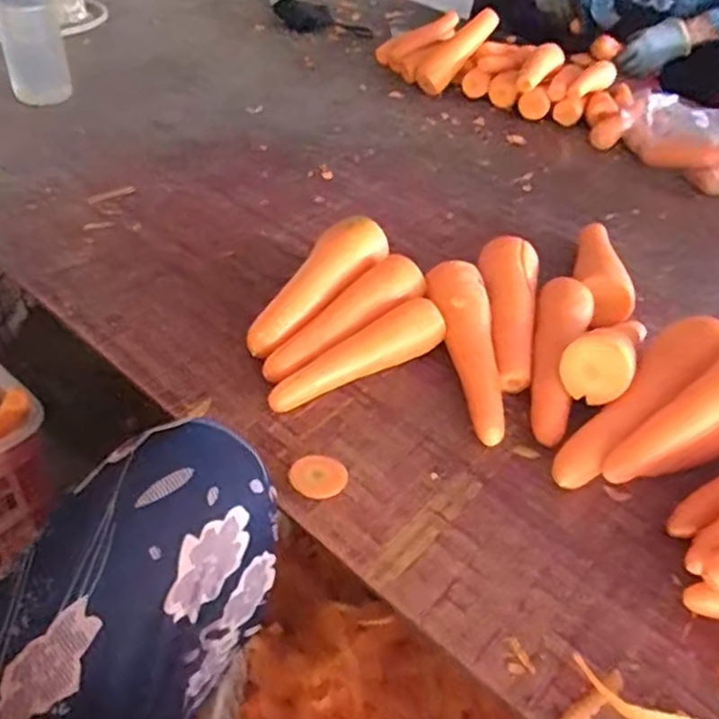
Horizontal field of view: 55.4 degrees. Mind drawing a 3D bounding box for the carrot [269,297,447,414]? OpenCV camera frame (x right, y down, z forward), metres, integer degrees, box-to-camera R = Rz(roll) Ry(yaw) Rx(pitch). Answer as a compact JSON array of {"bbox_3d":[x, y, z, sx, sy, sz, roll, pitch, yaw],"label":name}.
[{"bbox_3d":[-0.005,-0.005,0.621,0.180,0.040,0.048,-21,49,-26],"label":"carrot"}]

